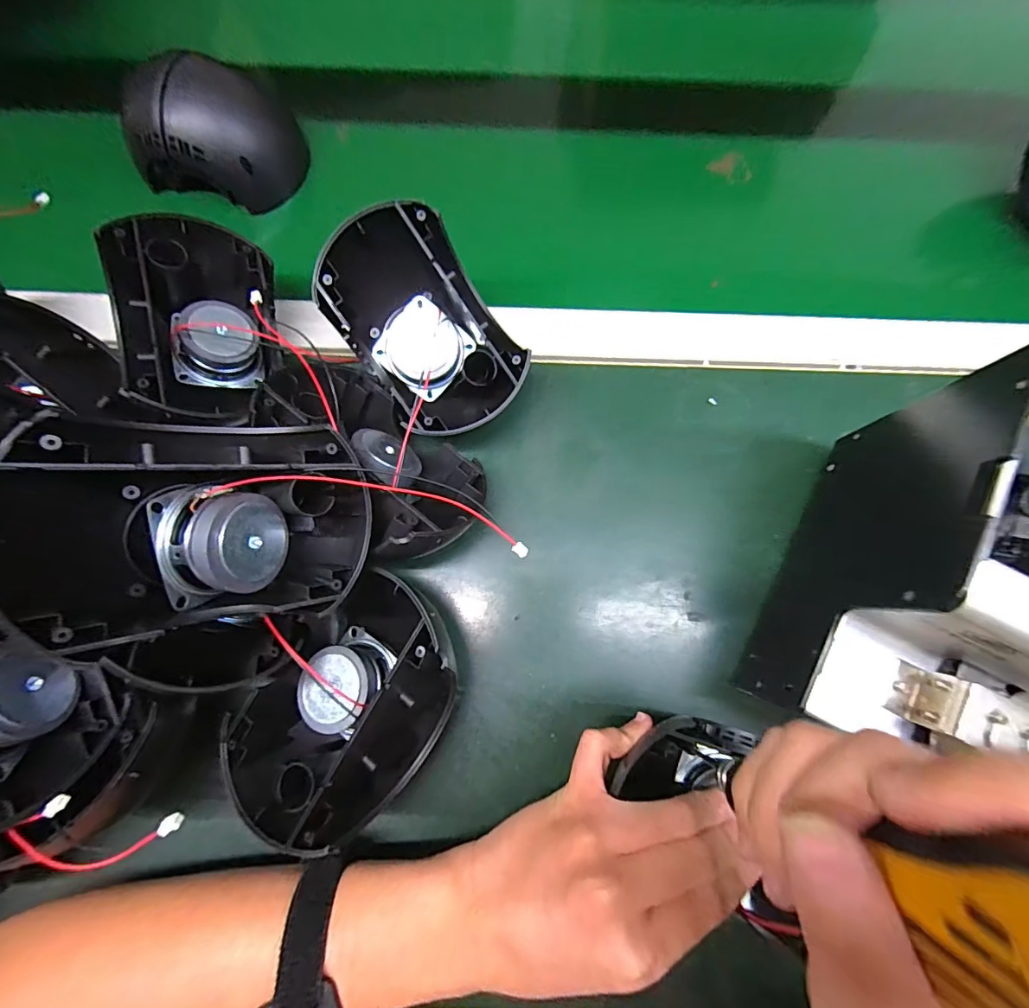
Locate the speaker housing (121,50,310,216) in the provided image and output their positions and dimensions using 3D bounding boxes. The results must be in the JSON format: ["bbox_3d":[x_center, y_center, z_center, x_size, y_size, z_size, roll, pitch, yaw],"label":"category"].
[{"bbox_3d":[-0.220,-0.267,0.361,0.120,0.078,0.066,-24,78,-6],"label":"speaker housing"}]

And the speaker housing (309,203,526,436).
[{"bbox_3d":[-0.053,-0.102,0.311,0.091,0.091,0.126,-32,79,-8],"label":"speaker housing"}]

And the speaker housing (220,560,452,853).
[{"bbox_3d":[-0.090,0.111,0.265,0.099,0.076,0.126,31,78,6],"label":"speaker housing"}]

